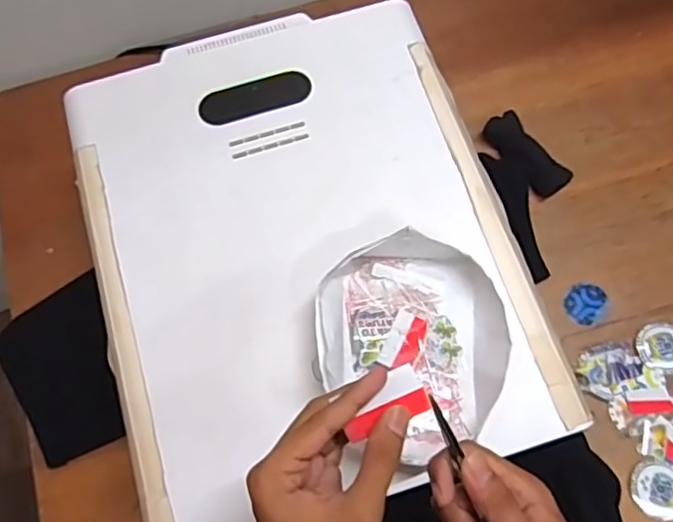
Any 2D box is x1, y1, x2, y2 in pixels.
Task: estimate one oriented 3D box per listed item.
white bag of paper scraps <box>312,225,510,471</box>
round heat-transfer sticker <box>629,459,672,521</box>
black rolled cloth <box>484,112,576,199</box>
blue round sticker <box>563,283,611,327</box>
[{"bbox_3d":[0.071,0.071,0.557,0.166,0.052,0.184,-18,70,-5],"label":"white bag of paper scraps"},{"bbox_3d":[0.355,0.249,0.683,0.063,0.005,0.060,-1,70,2],"label":"round heat-transfer sticker"},{"bbox_3d":[0.247,-0.139,0.821,0.048,0.023,0.127,-34,72,-10],"label":"black rolled cloth"},{"bbox_3d":[0.303,0.052,0.761,0.050,0.004,0.050,-4,69,10],"label":"blue round sticker"}]

